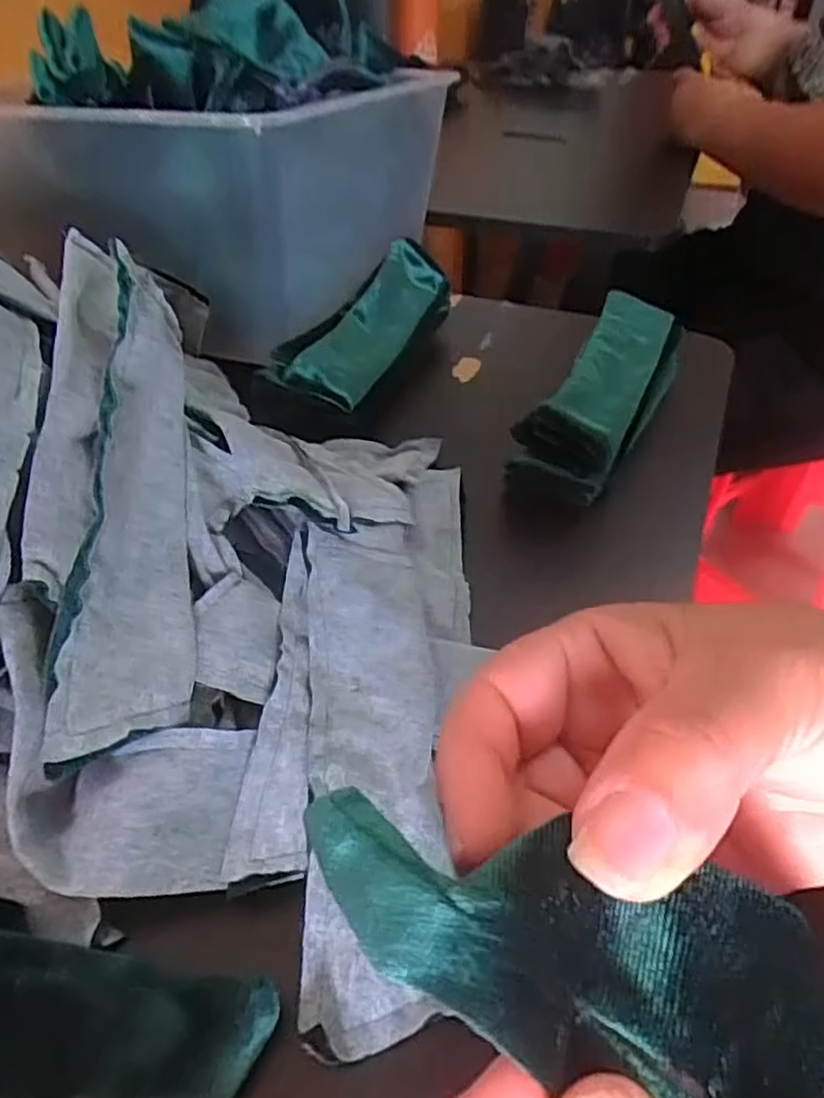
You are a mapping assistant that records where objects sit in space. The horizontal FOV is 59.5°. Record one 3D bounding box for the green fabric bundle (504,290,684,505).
[{"bbox_3d":[0.115,-0.097,0.416,0.055,0.047,0.187,20,47,20],"label":"green fabric bundle"}]

